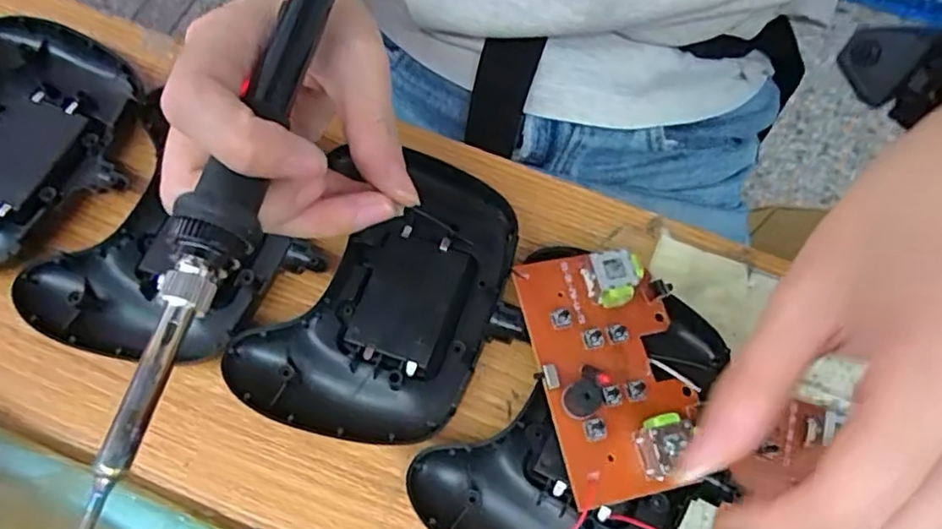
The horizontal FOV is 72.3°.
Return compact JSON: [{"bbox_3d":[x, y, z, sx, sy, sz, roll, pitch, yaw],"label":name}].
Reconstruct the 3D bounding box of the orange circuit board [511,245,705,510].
[{"bbox_3d":[0.052,0.036,0.236,0.053,0.014,0.090,-12,68,-8],"label":"orange circuit board"}]

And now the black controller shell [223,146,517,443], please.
[{"bbox_3d":[-0.036,0.011,0.265,0.090,0.020,0.117,16,67,4],"label":"black controller shell"}]

